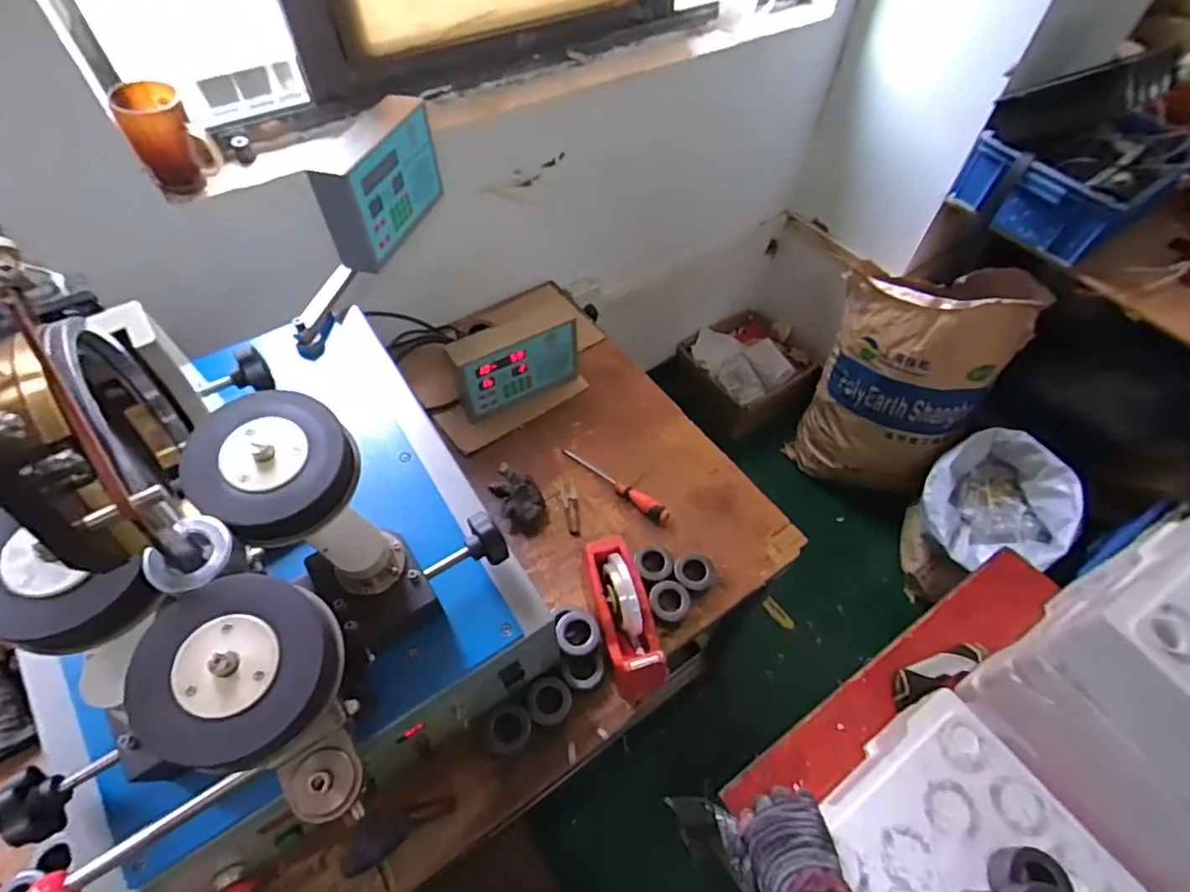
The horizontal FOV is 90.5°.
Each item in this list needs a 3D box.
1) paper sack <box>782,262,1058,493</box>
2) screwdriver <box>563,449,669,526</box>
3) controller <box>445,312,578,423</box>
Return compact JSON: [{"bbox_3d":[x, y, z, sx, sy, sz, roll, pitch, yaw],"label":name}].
[{"bbox_3d":[0.796,-0.182,1.564,0.406,0.594,0.339,38,62,22],"label":"paper sack"},{"bbox_3d":[0.036,0.059,1.008,0.224,0.031,0.025,38,62,22],"label":"screwdriver"},{"bbox_3d":[-0.137,-0.146,1.051,0.219,0.153,0.064,-26,60,-19],"label":"controller"}]

